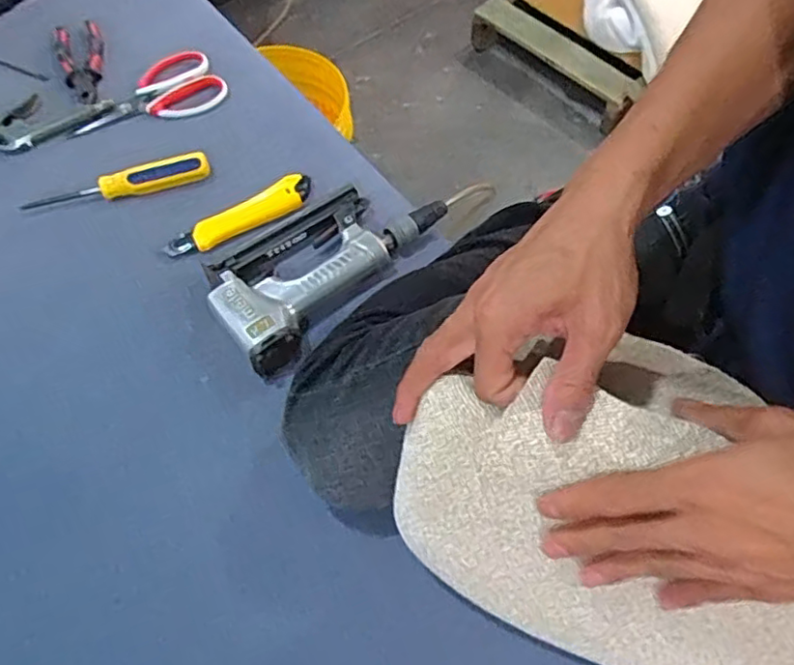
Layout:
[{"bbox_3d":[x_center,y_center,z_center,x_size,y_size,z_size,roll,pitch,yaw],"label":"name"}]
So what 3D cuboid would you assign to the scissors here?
[{"bbox_3d":[-0.296,-0.271,0.740,0.181,0.013,0.094,-33,66,-15],"label":"scissors"}]

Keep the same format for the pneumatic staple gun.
[{"bbox_3d":[-0.073,-0.082,0.614,0.123,0.045,0.258,40,70,21],"label":"pneumatic staple gun"}]

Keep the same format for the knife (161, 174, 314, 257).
[{"bbox_3d":[-0.163,-0.121,0.654,0.163,0.014,0.038,-30,65,-13],"label":"knife"}]

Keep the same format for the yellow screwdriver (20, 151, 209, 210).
[{"bbox_3d":[-0.302,-0.158,0.672,0.197,0.022,0.031,-15,62,-6],"label":"yellow screwdriver"}]

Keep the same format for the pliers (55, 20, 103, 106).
[{"bbox_3d":[-0.388,-0.333,0.770,0.054,0.012,0.148,-19,63,-8],"label":"pliers"}]

